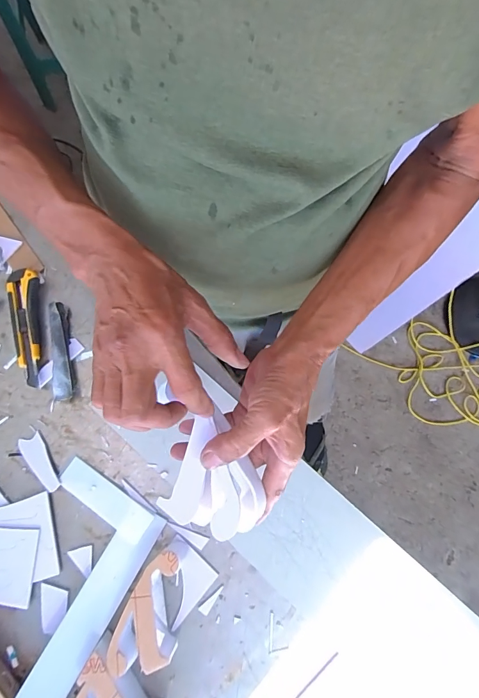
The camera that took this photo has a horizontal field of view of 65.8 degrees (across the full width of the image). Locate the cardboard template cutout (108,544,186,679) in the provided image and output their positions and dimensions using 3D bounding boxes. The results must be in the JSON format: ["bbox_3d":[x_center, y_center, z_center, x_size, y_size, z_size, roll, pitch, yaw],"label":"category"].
[{"bbox_3d":[-0.096,0.306,0.434,0.066,0.048,0.135,22,81,4],"label":"cardboard template cutout"}]

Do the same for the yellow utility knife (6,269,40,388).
[{"bbox_3d":[-0.298,-0.029,0.514,0.037,0.018,0.162,-7,80,-1],"label":"yellow utility knife"}]

